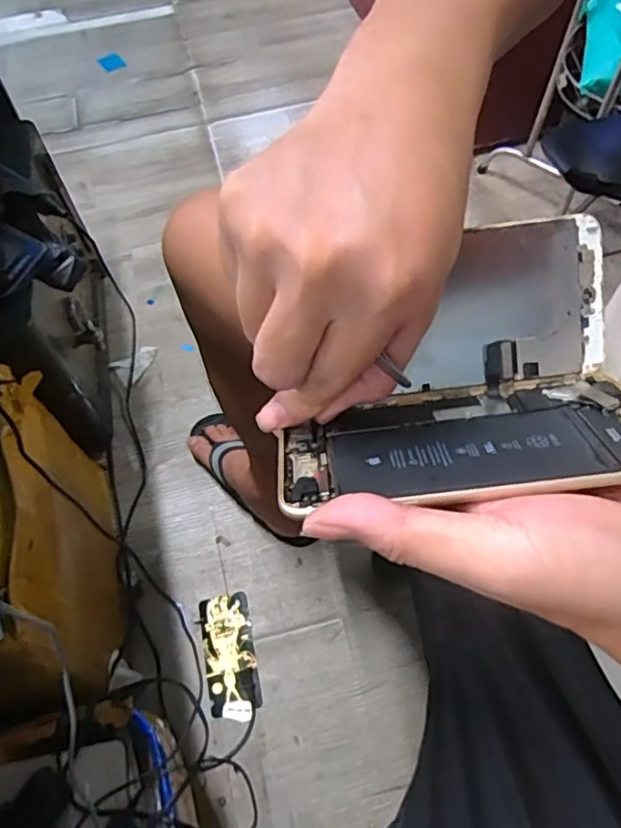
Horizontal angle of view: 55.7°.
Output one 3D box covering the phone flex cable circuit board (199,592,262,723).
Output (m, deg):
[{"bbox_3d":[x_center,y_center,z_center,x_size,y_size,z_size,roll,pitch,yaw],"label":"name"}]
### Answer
[{"bbox_3d":[-0.114,0.336,0.823,0.069,0.005,0.162,-12,61,-3],"label":"phone flex cable circuit board"}]

